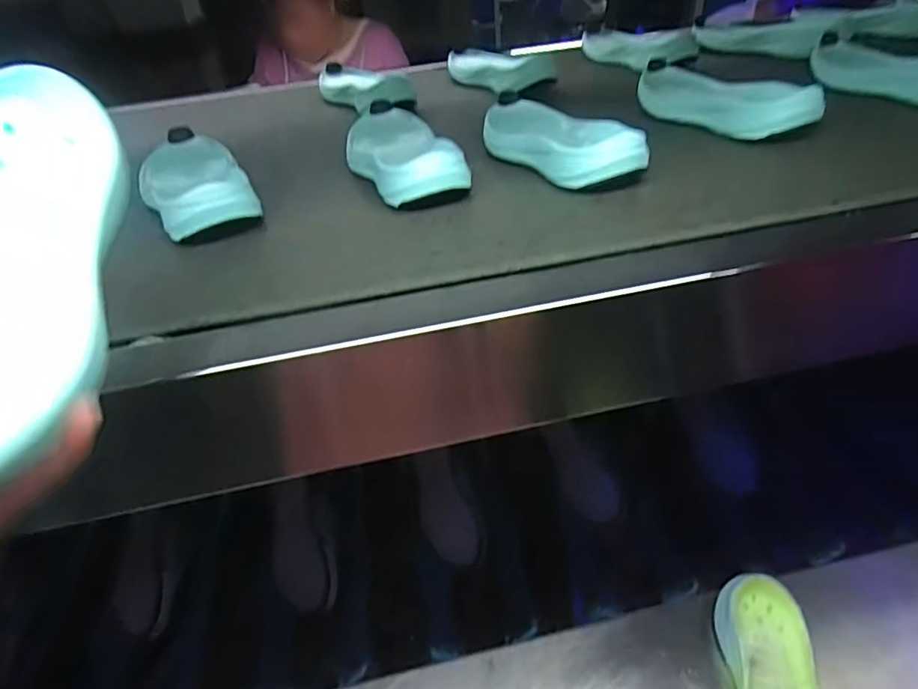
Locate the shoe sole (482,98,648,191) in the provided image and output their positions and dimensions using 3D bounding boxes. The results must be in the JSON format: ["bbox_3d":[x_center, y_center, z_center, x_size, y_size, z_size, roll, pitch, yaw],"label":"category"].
[{"bbox_3d":[0.080,-0.198,0.532,0.099,0.040,0.226,-17,37,-13],"label":"shoe sole"}]

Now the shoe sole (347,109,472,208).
[{"bbox_3d":[-0.052,-0.183,0.529,0.090,0.044,0.225,-16,37,-12],"label":"shoe sole"}]

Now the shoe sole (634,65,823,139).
[{"bbox_3d":[0.266,-0.257,0.586,0.094,0.039,0.222,-21,39,-19],"label":"shoe sole"}]

